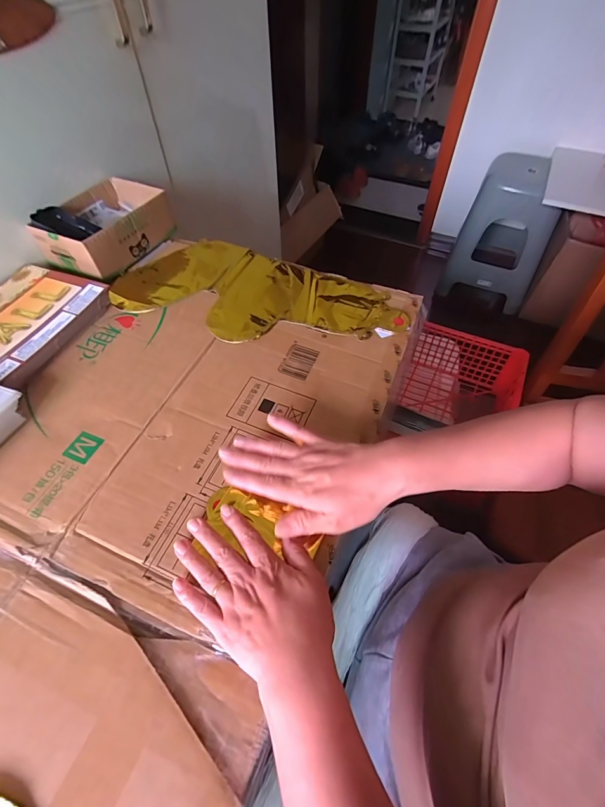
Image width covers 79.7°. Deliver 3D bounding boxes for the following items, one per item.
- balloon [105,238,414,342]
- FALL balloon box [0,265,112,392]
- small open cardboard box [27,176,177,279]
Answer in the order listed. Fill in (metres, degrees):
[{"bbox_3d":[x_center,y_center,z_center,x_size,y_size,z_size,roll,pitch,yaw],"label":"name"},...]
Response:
[{"bbox_3d":[-0.070,-0.167,0.544,0.429,0.014,0.194,20,57,14],"label":"balloon"},{"bbox_3d":[-0.403,-0.118,0.515,0.174,0.025,0.202,15,56,11],"label":"FALL balloon box"},{"bbox_3d":[-0.325,-0.297,0.606,0.135,0.070,0.189,23,58,16],"label":"small open cardboard box"}]

